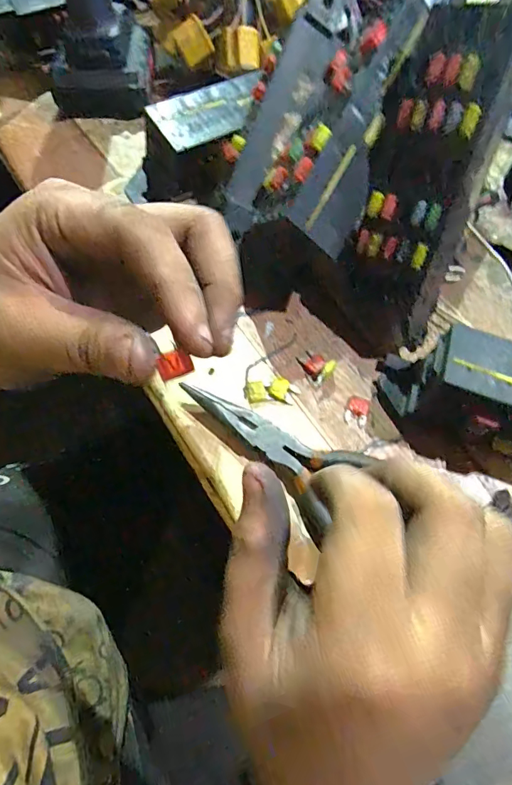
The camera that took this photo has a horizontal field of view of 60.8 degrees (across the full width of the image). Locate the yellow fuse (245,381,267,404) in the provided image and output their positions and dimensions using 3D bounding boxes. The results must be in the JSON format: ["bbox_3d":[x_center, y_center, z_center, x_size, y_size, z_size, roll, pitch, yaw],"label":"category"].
[{"bbox_3d":[0.000,0.000,0.239,0.011,0.004,0.012,-10,61,-8],"label":"yellow fuse"}]

